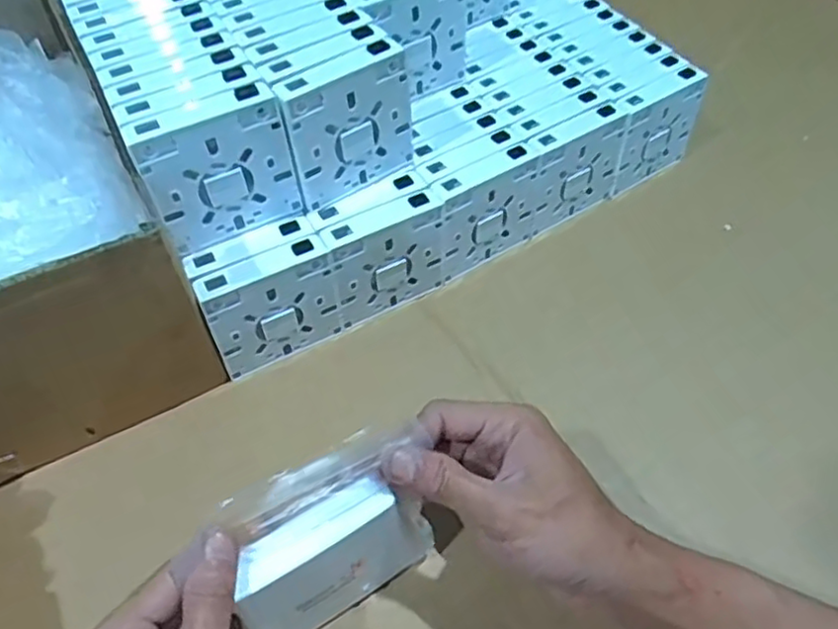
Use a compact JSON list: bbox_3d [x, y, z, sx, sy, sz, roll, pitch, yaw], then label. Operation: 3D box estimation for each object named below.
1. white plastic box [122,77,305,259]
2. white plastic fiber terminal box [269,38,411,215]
[{"bbox_3d":[-0.121,-0.086,0.408,0.085,0.090,0.020,-25,54,-17],"label":"white plastic box"},{"bbox_3d":[-0.045,-0.120,0.434,0.086,0.088,0.025,-31,55,-20],"label":"white plastic fiber terminal box"}]

